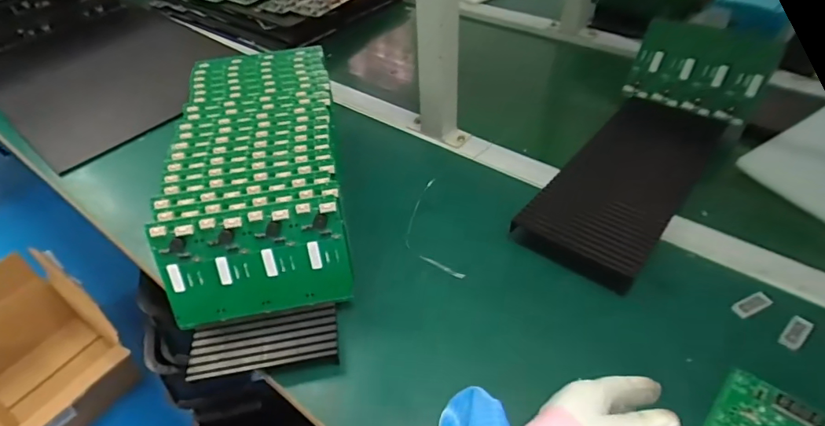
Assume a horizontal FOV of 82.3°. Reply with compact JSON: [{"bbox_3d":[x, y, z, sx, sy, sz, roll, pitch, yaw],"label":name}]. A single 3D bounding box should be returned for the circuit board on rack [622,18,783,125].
[{"bbox_3d":[0.434,-0.219,0.721,0.180,0.123,0.017,24,29,26],"label":"circuit board on rack"}]

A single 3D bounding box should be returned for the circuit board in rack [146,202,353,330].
[{"bbox_3d":[-0.156,0.052,0.476,0.180,0.111,0.007,-8,21,-5],"label":"circuit board in rack"}]

